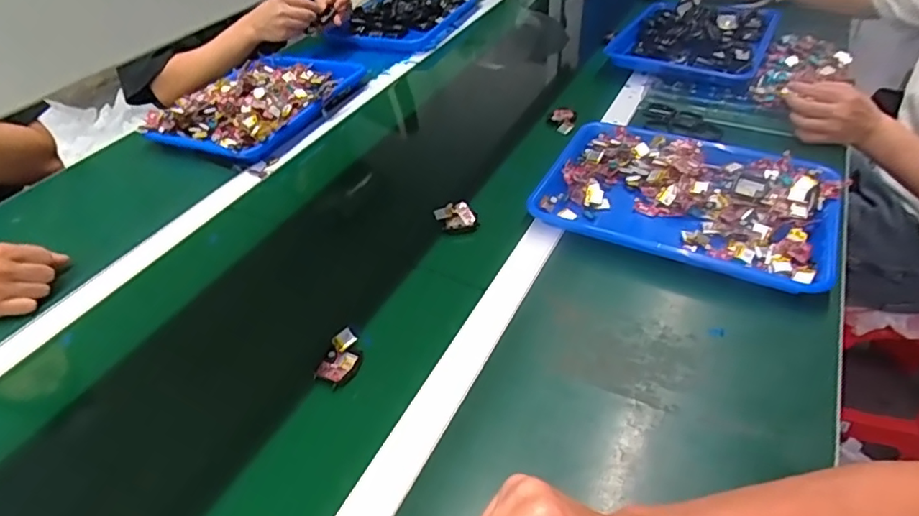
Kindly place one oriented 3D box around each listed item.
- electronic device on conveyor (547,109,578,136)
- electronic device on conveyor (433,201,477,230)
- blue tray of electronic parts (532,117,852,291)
[{"bbox_3d":[0.158,-0.214,0.867,0.043,0.025,0.048,9,43,12],"label":"electronic device on conveyor"},{"bbox_3d":[-0.005,-0.056,0.698,0.049,0.026,0.036,-6,42,-4],"label":"electronic device on conveyor"},{"bbox_3d":[0.280,-0.078,0.693,0.329,0.038,0.242,19,46,22],"label":"blue tray of electronic parts"}]

